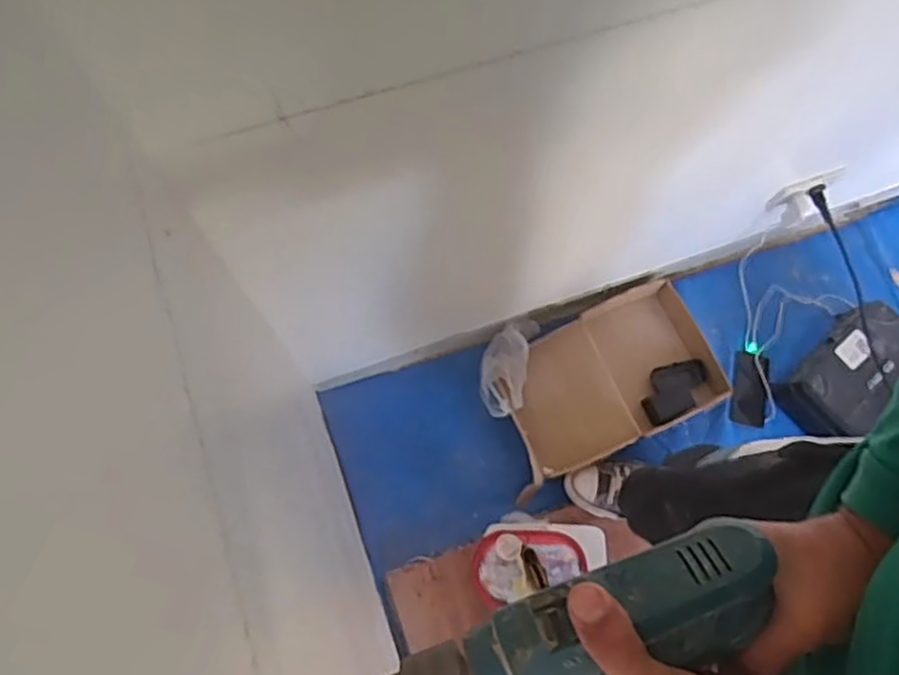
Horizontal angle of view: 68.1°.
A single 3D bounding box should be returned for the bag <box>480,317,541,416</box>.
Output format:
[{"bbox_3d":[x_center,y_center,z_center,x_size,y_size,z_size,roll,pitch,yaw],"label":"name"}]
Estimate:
[{"bbox_3d":[0.116,0.048,1.302,0.093,0.082,0.227,15,73,2],"label":"bag"}]

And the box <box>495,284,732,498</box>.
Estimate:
[{"bbox_3d":[0.313,0.083,1.310,0.450,0.065,0.283,-25,77,-9],"label":"box"}]

